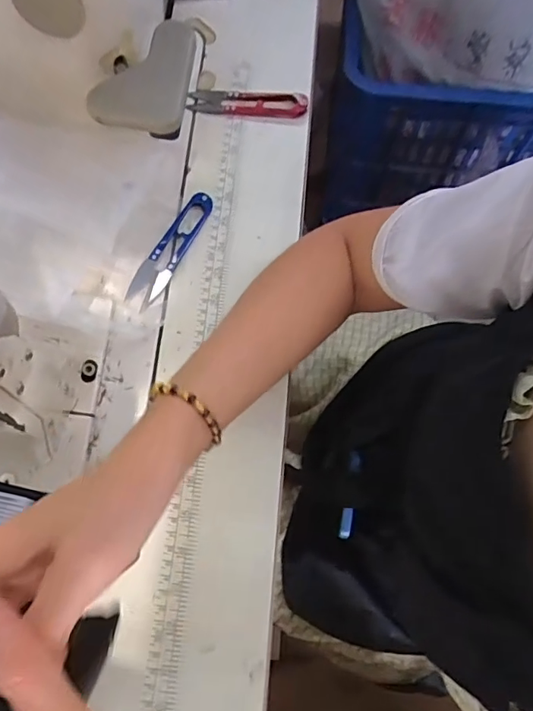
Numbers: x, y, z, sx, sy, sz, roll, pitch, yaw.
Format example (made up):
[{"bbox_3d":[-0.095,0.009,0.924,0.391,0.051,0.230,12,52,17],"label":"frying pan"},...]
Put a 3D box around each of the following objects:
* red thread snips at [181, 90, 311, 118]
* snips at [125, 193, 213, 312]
[{"bbox_3d":[-0.020,-0.250,0.500,0.118,0.012,0.029,9,73,5],"label":"red thread snips"},{"bbox_3d":[-0.085,-0.097,0.451,0.029,0.012,0.117,28,76,10],"label":"snips"}]

